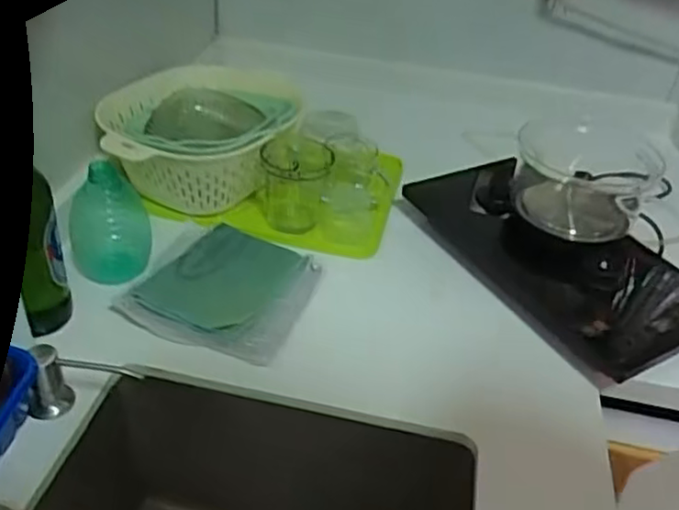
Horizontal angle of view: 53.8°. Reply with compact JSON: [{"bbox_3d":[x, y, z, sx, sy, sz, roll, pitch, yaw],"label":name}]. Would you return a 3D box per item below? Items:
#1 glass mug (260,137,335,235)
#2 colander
[{"bbox_3d":[-0.054,-0.090,0.826,0.081,0.097,0.083,-4,38,-14],"label":"glass mug"},{"bbox_3d":[-0.183,-0.153,0.875,0.226,0.113,0.245,-2,37,-10],"label":"colander"}]

